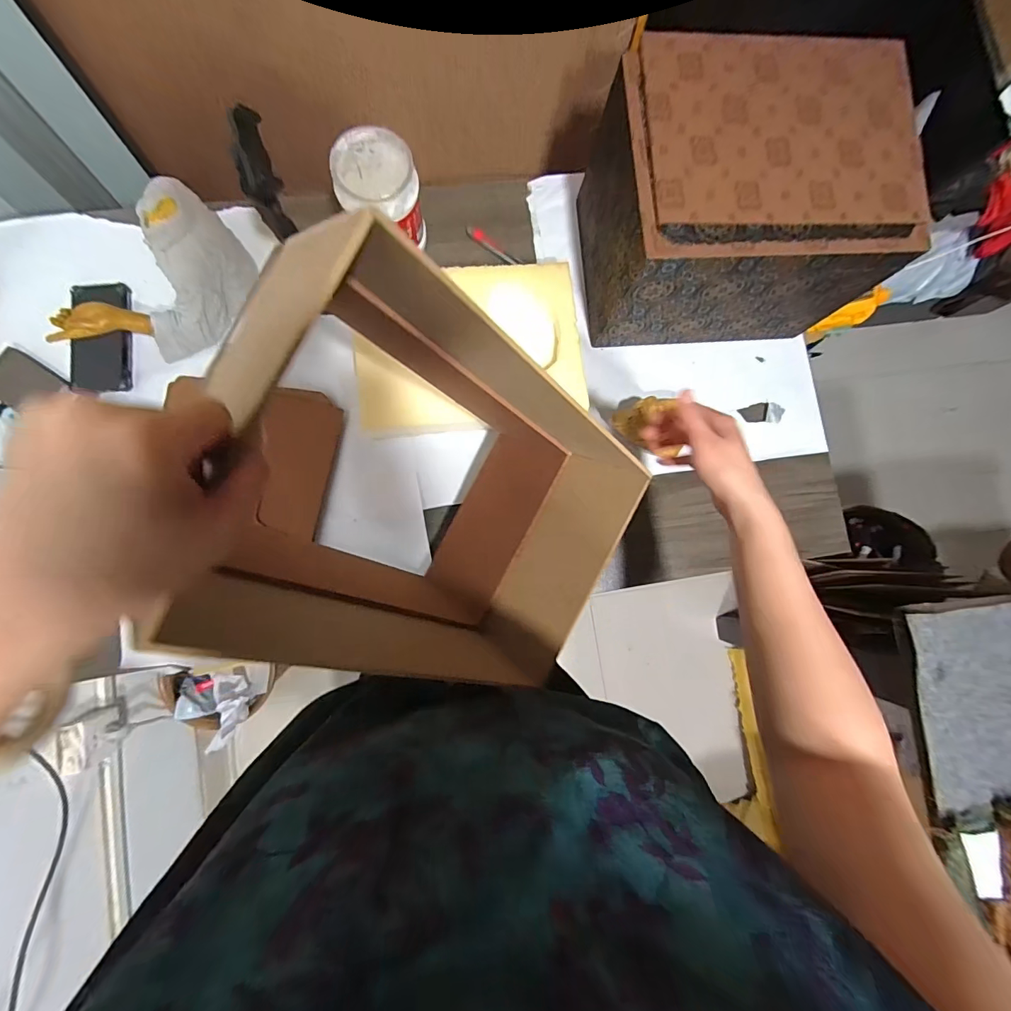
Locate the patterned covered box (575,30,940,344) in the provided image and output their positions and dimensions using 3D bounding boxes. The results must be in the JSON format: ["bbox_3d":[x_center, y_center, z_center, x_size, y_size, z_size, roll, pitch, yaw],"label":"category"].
[{"bbox_3d":[0.308,-0.415,0.619,0.346,0.219,0.284,-4,85,-6],"label":"patterned covered box"}]

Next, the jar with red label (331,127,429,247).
[{"bbox_3d":[-0.174,-0.436,0.629,0.117,0.126,0.102,14,83,-4],"label":"jar with red label"}]

